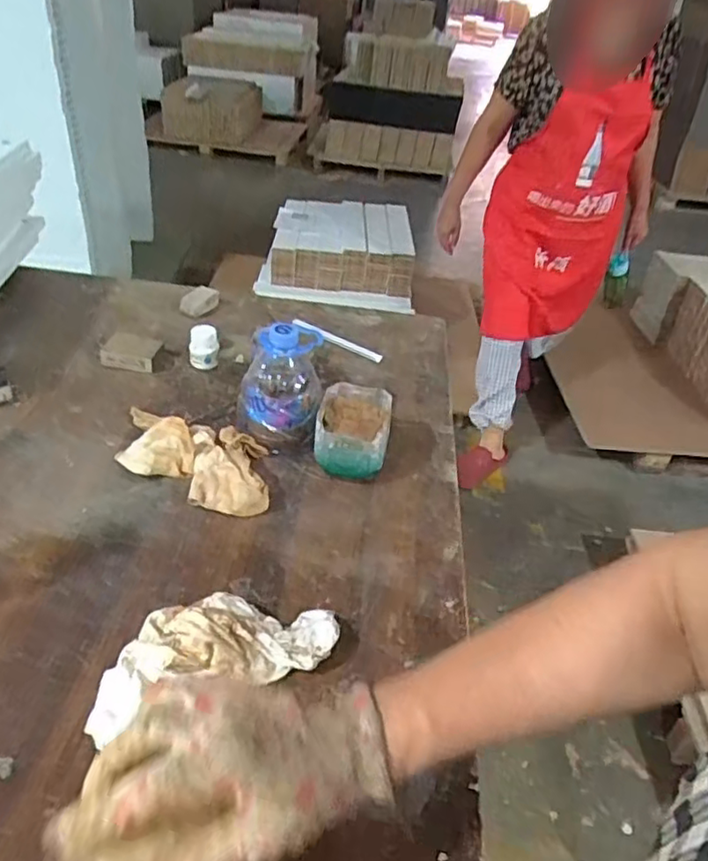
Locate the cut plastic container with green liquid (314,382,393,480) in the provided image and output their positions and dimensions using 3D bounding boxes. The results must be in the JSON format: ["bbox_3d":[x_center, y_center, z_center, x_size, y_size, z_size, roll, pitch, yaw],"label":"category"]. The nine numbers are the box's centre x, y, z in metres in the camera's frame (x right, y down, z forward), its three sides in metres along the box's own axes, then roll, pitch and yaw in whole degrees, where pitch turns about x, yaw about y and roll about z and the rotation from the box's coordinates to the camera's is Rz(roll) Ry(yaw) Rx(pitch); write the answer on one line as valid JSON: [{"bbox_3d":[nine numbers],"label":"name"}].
[{"bbox_3d":[-0.002,0.006,0.715,0.080,0.067,0.102,8,36,0],"label":"cut plastic container with green liquid"}]

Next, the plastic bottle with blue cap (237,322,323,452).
[{"bbox_3d":[-0.083,-0.054,0.722,0.089,0.135,0.091,4,36,-6],"label":"plastic bottle with blue cap"}]

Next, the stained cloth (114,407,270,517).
[{"bbox_3d":[-0.175,0.024,0.688,0.206,0.041,0.113,16,37,11],"label":"stained cloth"}]

